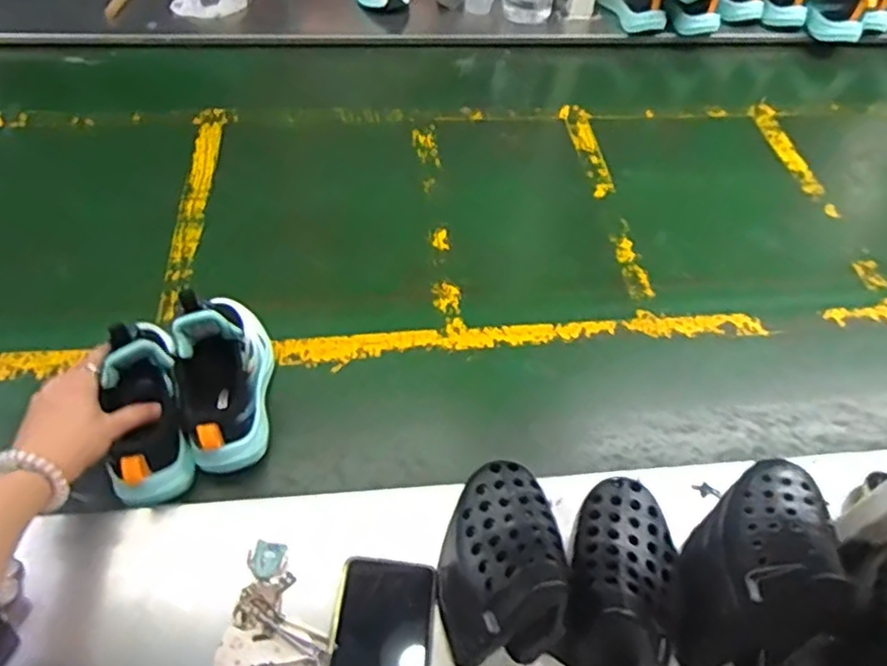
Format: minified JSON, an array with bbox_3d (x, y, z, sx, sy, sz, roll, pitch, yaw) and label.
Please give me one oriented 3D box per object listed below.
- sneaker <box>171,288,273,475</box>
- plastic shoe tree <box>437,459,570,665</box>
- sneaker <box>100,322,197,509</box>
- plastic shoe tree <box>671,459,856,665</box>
[{"bbox_3d":[-0.204,0.029,0.606,0.071,0.133,0.174,-7,54,-10],"label":"sneaker"},{"bbox_3d":[0.043,0.164,0.483,0.083,0.106,0.128,2,53,-3],"label":"plastic shoe tree"},{"bbox_3d":[-0.261,0.070,0.554,0.070,0.061,0.153,-8,87,-10],"label":"sneaker"},{"bbox_3d":[0.232,0.186,0.492,0.096,0.144,0.136,37,58,21],"label":"plastic shoe tree"}]

